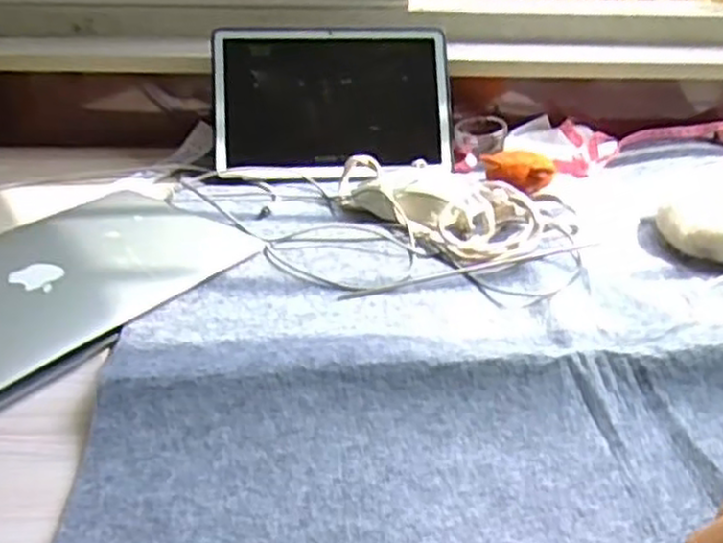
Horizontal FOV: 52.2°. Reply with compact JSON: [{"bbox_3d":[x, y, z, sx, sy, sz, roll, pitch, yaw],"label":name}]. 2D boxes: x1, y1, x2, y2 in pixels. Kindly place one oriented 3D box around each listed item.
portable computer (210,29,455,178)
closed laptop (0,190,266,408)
[{"bbox_3d":[-0.029,-0.175,0.755,0.239,0.159,0.013,0,-8,-4],"label":"portable computer"},{"bbox_3d":[-0.246,0.011,0.556,0.191,0.019,0.295,21,37,31],"label":"closed laptop"}]

